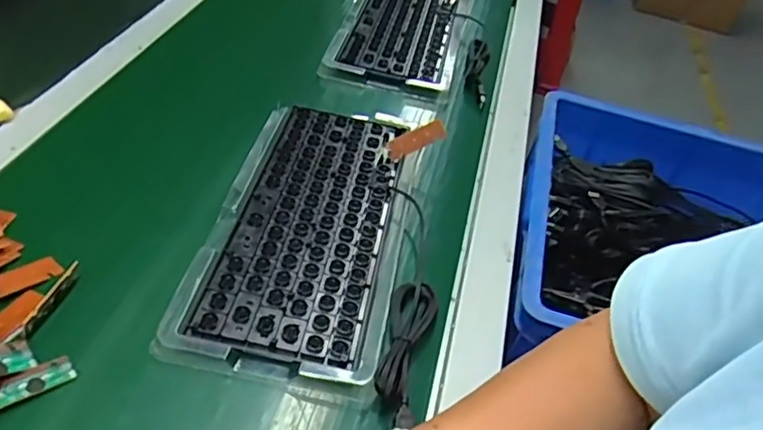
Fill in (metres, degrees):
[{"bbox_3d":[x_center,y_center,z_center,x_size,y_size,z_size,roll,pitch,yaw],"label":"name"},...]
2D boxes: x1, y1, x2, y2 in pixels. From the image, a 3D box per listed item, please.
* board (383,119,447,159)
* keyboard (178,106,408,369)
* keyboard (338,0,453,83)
[{"bbox_3d":[0.033,-0.073,0.596,0.060,0.020,0.011,-23,13,20],"label":"board"},{"bbox_3d":[-0.057,-0.001,0.531,0.119,0.017,0.293,10,42,4],"label":"keyboard"},{"bbox_3d":[0.033,-0.264,0.829,0.120,0.014,0.305,11,42,4],"label":"keyboard"}]

